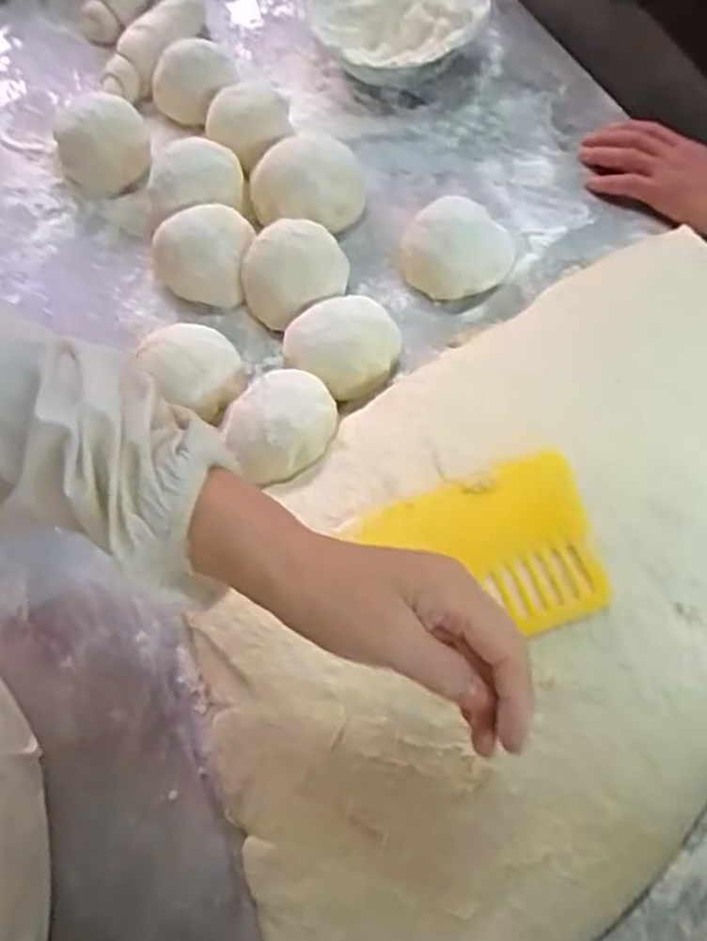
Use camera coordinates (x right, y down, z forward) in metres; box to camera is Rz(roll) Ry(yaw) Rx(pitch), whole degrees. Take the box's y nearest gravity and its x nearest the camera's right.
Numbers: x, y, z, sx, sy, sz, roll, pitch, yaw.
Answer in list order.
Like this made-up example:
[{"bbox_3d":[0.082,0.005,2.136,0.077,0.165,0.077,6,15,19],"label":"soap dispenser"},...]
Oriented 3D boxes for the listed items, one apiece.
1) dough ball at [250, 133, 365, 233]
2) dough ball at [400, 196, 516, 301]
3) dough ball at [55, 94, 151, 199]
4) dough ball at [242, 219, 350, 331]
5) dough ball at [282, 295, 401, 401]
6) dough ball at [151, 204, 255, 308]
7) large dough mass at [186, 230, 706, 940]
[{"bbox_3d":[-0.044,-0.276,0.706,0.105,0.055,0.092,0,65,0],"label":"dough ball"},{"bbox_3d":[0.098,-0.205,0.680,0.085,0.055,0.095,37,71,16],"label":"dough ball"},{"bbox_3d":[-0.242,-0.316,0.729,0.087,0.064,0.076,-23,67,-10],"label":"dough ball"},{"bbox_3d":[-0.052,-0.174,0.669,0.090,0.054,0.078,-5,65,-2],"label":"dough ball"},{"bbox_3d":[-0.010,-0.105,0.636,0.090,0.054,0.080,-22,67,-10],"label":"dough ball"},{"bbox_3d":[-0.133,-0.189,0.668,0.089,0.067,0.069,-14,66,-6],"label":"dough ball"},{"bbox_3d":[0.140,0.061,0.537,0.344,0.068,0.602,36,70,16],"label":"large dough mass"}]

